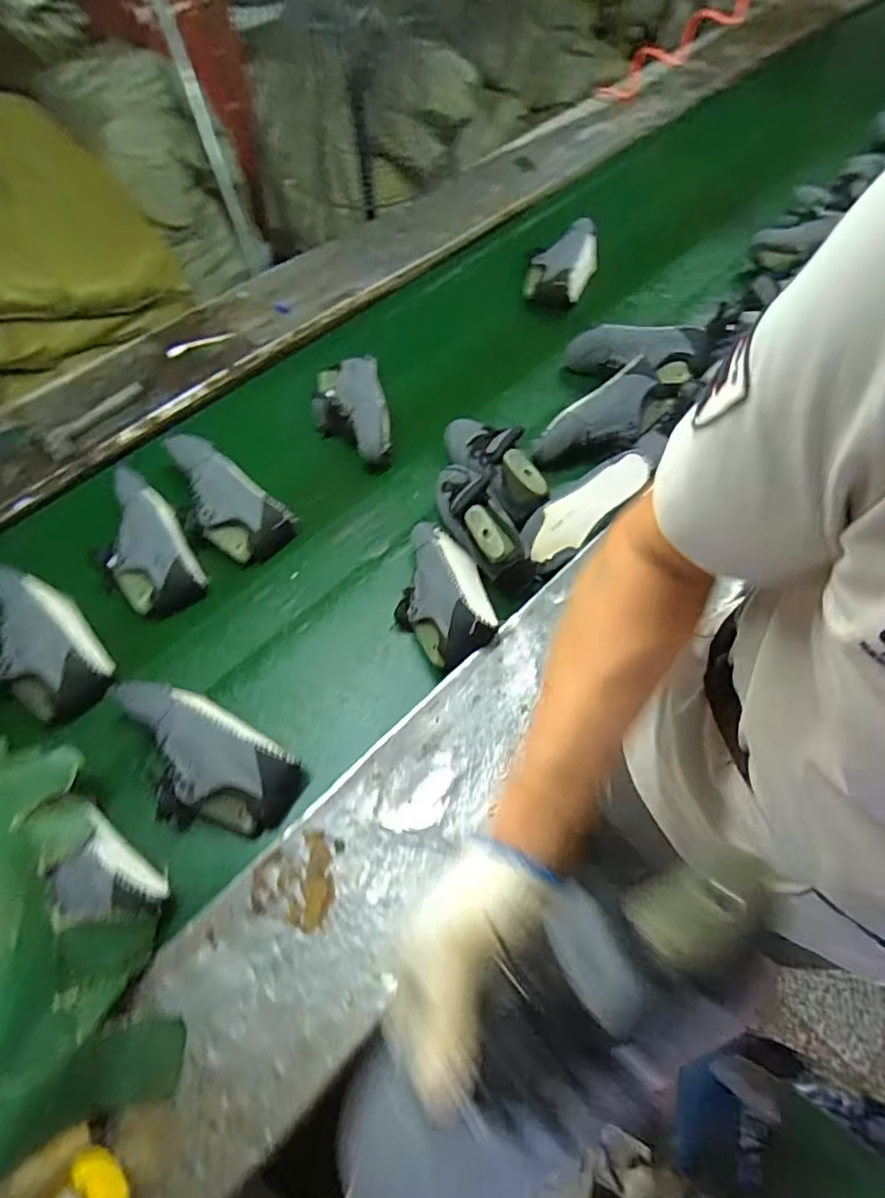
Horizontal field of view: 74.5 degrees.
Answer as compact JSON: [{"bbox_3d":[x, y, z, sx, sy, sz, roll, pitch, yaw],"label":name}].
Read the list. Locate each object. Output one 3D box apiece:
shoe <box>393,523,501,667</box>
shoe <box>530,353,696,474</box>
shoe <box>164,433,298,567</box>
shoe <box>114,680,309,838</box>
[{"bbox_3d":[-0.008,-0.019,0.906,0.133,0.111,0.257,-11,58,-7],"label":"shoe"},{"bbox_3d":[0.300,-0.331,1.060,0.283,0.087,0.094,-27,60,3],"label":"shoe"},{"bbox_3d":[-0.396,-0.174,1.010,0.277,0.109,0.132,34,63,19],"label":"shoe"},{"bbox_3d":[-0.334,0.222,0.789,0.278,0.103,0.153,29,62,17],"label":"shoe"}]

